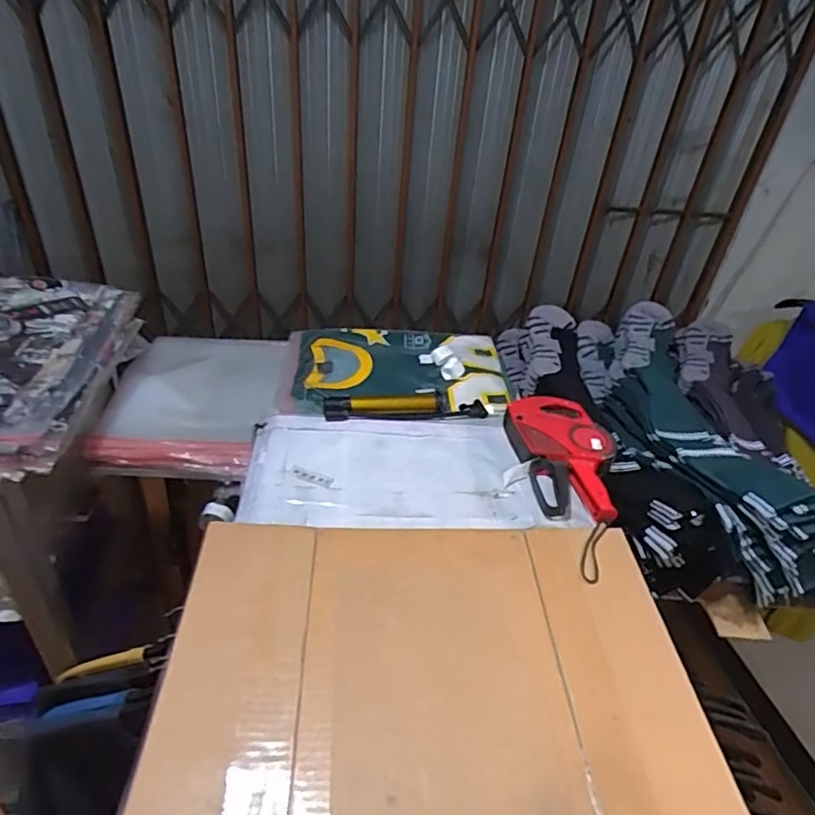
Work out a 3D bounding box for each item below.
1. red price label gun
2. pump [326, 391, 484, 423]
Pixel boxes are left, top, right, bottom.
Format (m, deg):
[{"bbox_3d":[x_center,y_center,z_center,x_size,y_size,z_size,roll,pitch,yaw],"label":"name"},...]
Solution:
[{"bbox_3d":[0.225,0.065,0.830,0.125,0.048,0.233,-3,36,-7],"label":"red price label gun"},{"bbox_3d":[-0.001,-0.002,0.919,0.254,0.033,0.051,-5,36,-10],"label":"pump"}]

